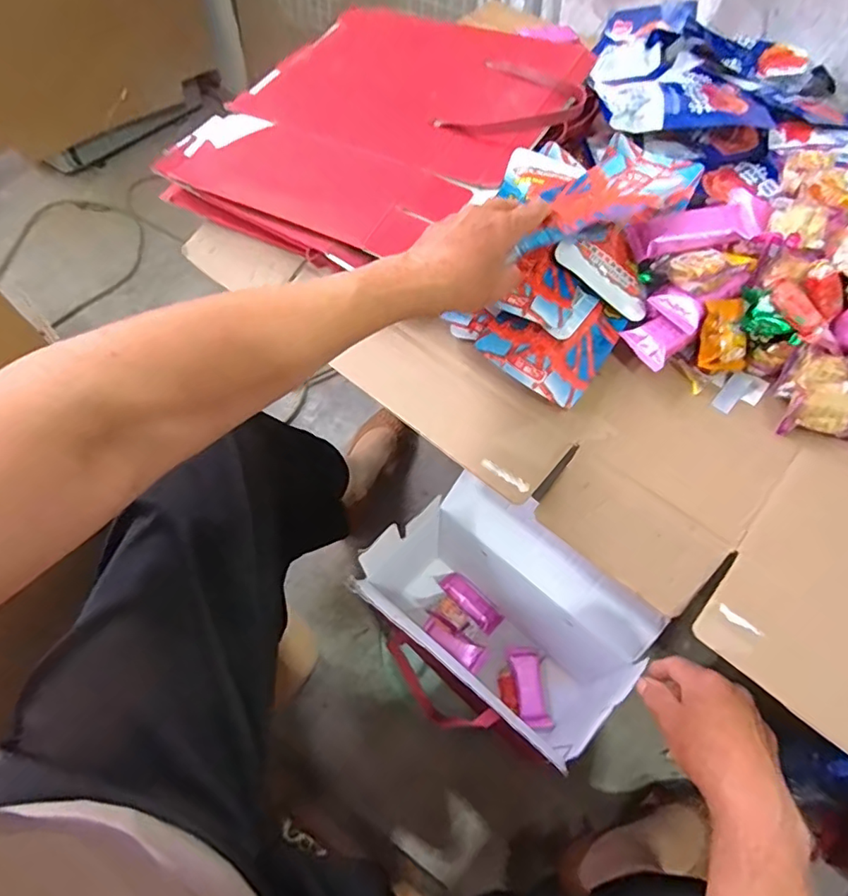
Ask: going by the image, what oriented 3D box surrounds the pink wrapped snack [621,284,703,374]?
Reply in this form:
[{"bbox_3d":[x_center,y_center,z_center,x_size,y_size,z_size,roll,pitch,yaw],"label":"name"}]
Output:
[{"bbox_3d":[0.204,-0.102,0.475,0.065,0.020,0.045,-48,60,8],"label":"pink wrapped snack"}]

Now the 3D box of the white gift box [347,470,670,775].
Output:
[{"bbox_3d":[0.075,0.201,0.651,0.282,0.249,0.174,36,66,18],"label":"white gift box"}]

